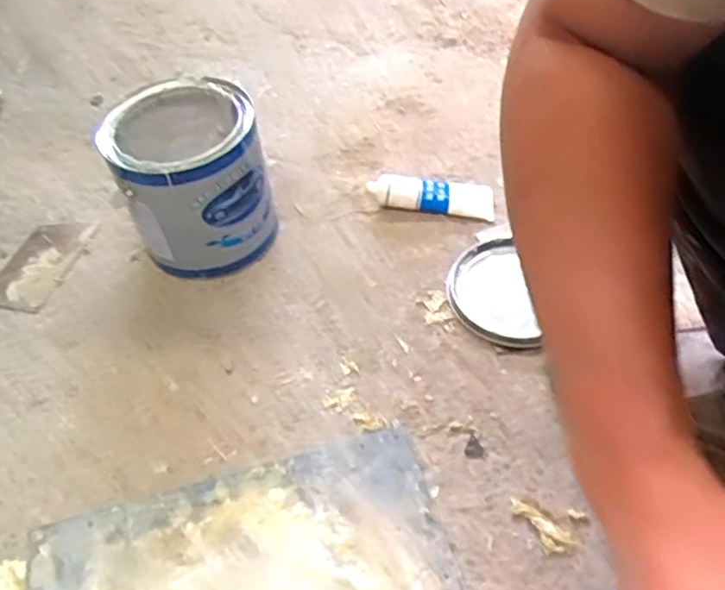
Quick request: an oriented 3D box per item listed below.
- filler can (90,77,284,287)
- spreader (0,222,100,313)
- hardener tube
[{"bbox_3d":[-0.178,-0.119,0.715,0.140,0.168,0.141,-2,51,3],"label":"filler can"},{"bbox_3d":[-0.376,-0.038,0.766,0.081,0.009,0.137,10,53,13],"label":"spreader"},{"bbox_3d":[0.083,-0.120,0.791,0.148,0.024,0.051,7,51,-5],"label":"hardener tube"}]

